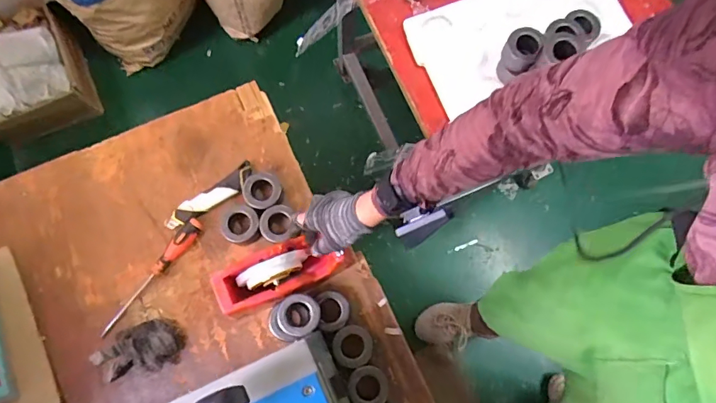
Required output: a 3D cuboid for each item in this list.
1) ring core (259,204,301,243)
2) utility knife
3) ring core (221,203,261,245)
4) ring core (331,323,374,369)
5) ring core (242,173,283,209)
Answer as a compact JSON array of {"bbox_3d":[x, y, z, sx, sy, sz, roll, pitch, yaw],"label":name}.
[{"bbox_3d":[-0.128,0.038,0.737,0.059,0.041,0.061,0,76,-1],"label":"ring core"},{"bbox_3d":[-0.246,-0.007,0.756,0.164,0.014,0.042,-36,80,-9],"label":"utility knife"},{"bbox_3d":[-0.191,0.034,0.736,0.061,0.037,0.066,0,76,-1],"label":"ring core"},{"bbox_3d":[-0.008,0.221,0.695,0.060,0.034,0.060,0,76,-1],"label":"ring core"},{"bbox_3d":[-0.155,-0.015,0.744,0.058,0.029,0.061,40,79,8],"label":"ring core"}]

